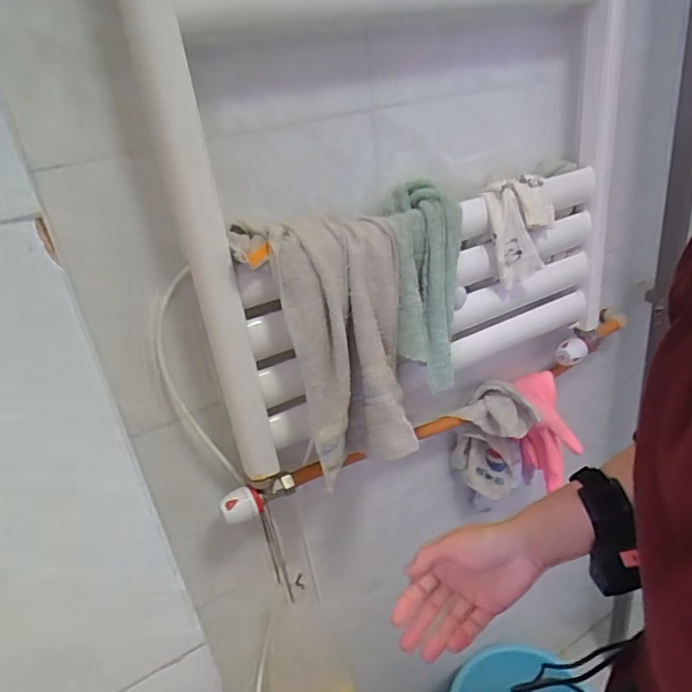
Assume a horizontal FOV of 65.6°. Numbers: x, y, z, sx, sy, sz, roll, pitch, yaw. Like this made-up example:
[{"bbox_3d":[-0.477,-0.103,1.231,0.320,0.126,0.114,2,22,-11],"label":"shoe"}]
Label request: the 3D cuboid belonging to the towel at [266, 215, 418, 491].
[{"bbox_3d":[0.005,-0.006,0.635,0.129,0.281,0.129,-6,26,4],"label":"towel"}]

